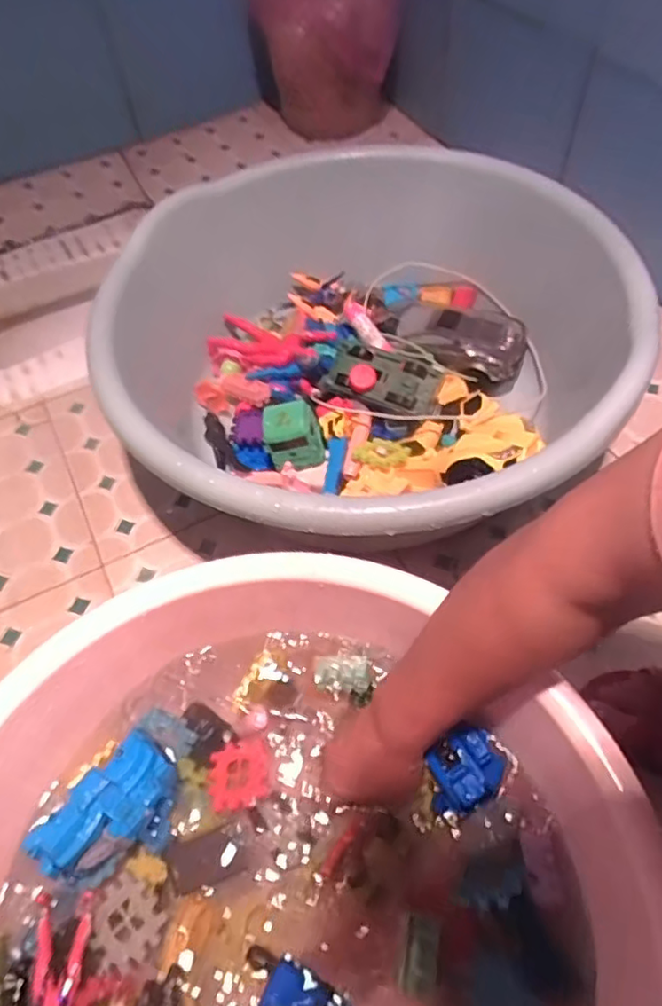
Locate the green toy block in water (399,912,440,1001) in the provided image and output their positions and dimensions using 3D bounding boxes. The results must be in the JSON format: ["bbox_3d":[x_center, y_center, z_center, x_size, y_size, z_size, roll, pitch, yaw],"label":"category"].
[{"bbox_3d":[0.063,0.318,0.421,0.024,0.010,0.047,12,60,9],"label":"green toy block in water"}]

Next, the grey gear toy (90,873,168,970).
[{"bbox_3d":[-0.153,0.311,0.447,0.051,0.008,0.052,-1,59,1],"label":"grey gear toy"}]

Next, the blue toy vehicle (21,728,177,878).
[{"bbox_3d":[-0.169,0.243,0.467,0.070,0.039,0.111,37,67,21],"label":"blue toy vehicle"}]

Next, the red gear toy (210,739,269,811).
[{"bbox_3d":[-0.074,0.222,0.491,0.049,0.005,0.049,-14,61,10],"label":"red gear toy"}]

